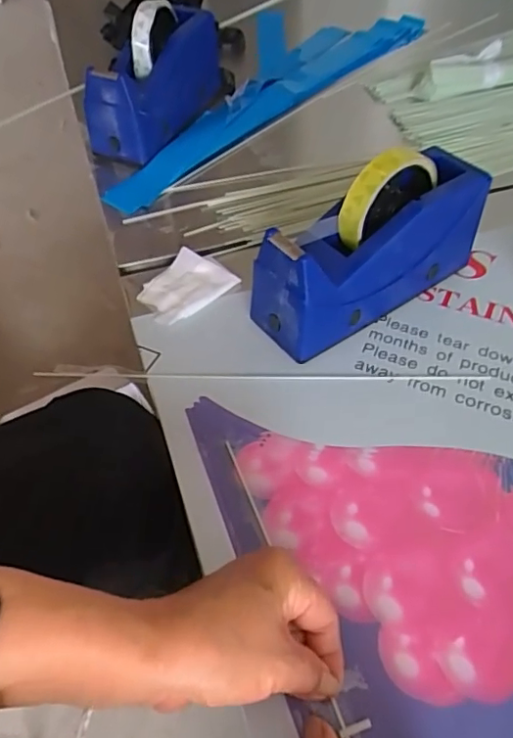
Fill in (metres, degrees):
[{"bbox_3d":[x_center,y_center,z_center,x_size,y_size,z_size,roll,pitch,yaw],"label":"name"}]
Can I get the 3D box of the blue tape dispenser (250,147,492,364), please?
[{"bbox_3d":[0.098,-0.103,0.451,0.205,0.122,0.070,-27,57,-20],"label":"blue tape dispenser"}]

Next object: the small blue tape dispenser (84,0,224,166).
[{"bbox_3d":[-0.111,-0.336,0.630,0.073,0.115,0.202,23,55,16],"label":"small blue tape dispenser"}]

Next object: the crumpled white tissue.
[{"bbox_3d":[-0.066,-0.076,0.503,0.064,0.008,0.081,37,61,25],"label":"crumpled white tissue"}]

